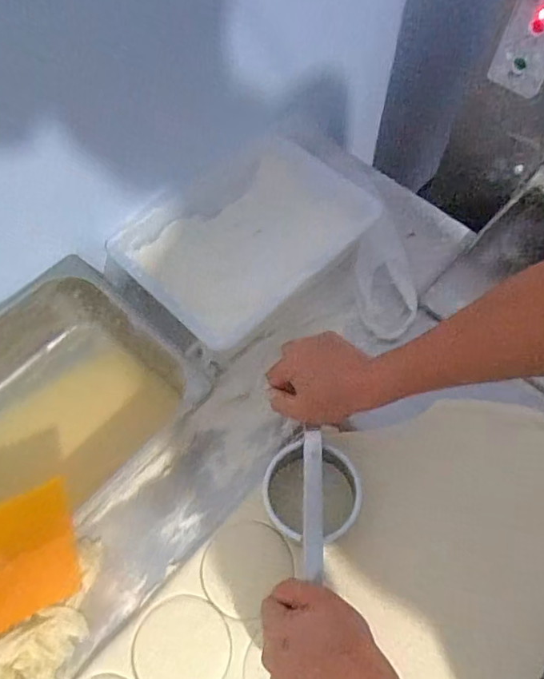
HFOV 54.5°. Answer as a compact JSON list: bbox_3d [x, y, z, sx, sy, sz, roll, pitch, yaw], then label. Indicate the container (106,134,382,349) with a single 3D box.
[{"bbox_3d":[-0.040,-0.157,0.749,0.328,0.066,0.237,-40,69,-19],"label":"container"}]

